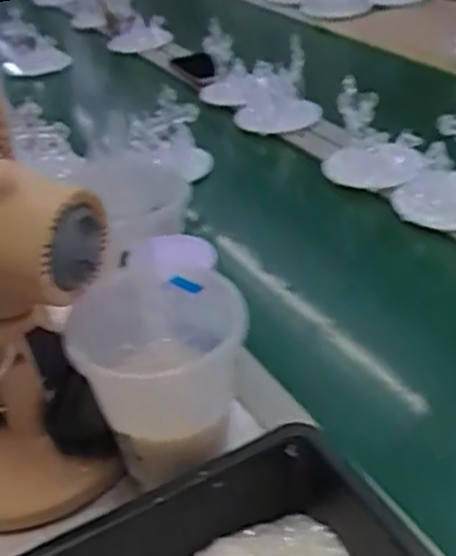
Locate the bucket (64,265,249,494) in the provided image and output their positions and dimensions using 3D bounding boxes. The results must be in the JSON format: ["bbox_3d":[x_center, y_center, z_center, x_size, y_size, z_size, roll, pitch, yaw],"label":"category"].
[{"bbox_3d":[-0.044,0.078,0.492,0.106,0.145,0.098,-3,36,2],"label":"bucket"}]

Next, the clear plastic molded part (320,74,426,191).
[{"bbox_3d":[0.190,-0.189,0.901,0.126,0.119,0.092,8,36,16],"label":"clear plastic molded part"}]

